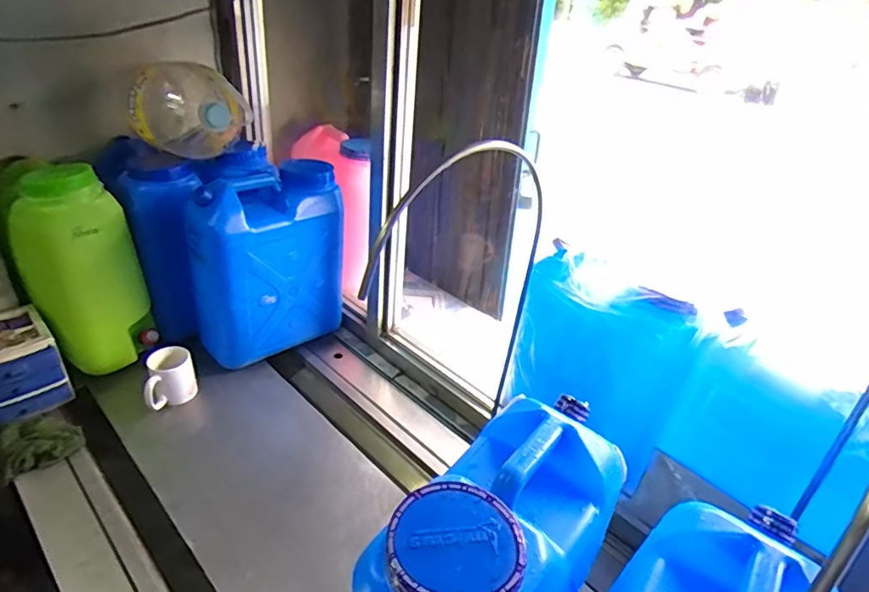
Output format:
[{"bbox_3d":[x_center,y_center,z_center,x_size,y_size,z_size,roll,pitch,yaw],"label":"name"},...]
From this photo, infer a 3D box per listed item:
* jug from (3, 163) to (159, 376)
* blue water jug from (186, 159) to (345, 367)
[{"bbox_3d":[-0.749,-0.062,1.088,0.206,0.384,0.168,26,37,30],"label":"jug"},{"bbox_3d":[-0.373,-0.073,1.176,0.154,0.395,0.323,29,39,33],"label":"blue water jug"}]

